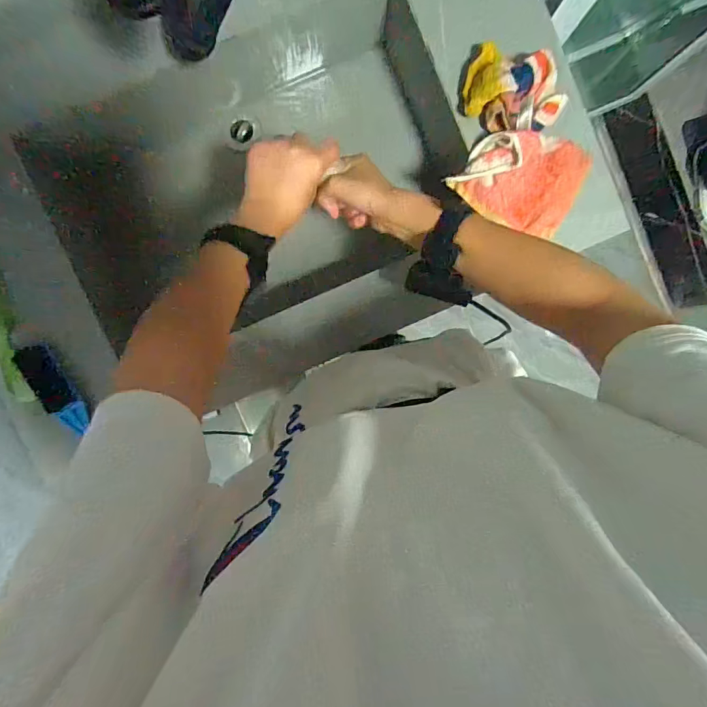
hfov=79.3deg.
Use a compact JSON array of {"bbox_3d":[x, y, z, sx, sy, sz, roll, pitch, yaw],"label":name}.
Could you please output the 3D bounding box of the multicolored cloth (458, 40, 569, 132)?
[{"bbox_3d":[0.180,-0.299,0.486,0.116,0.042,0.080,22,93,-2],"label":"multicolored cloth"}]

